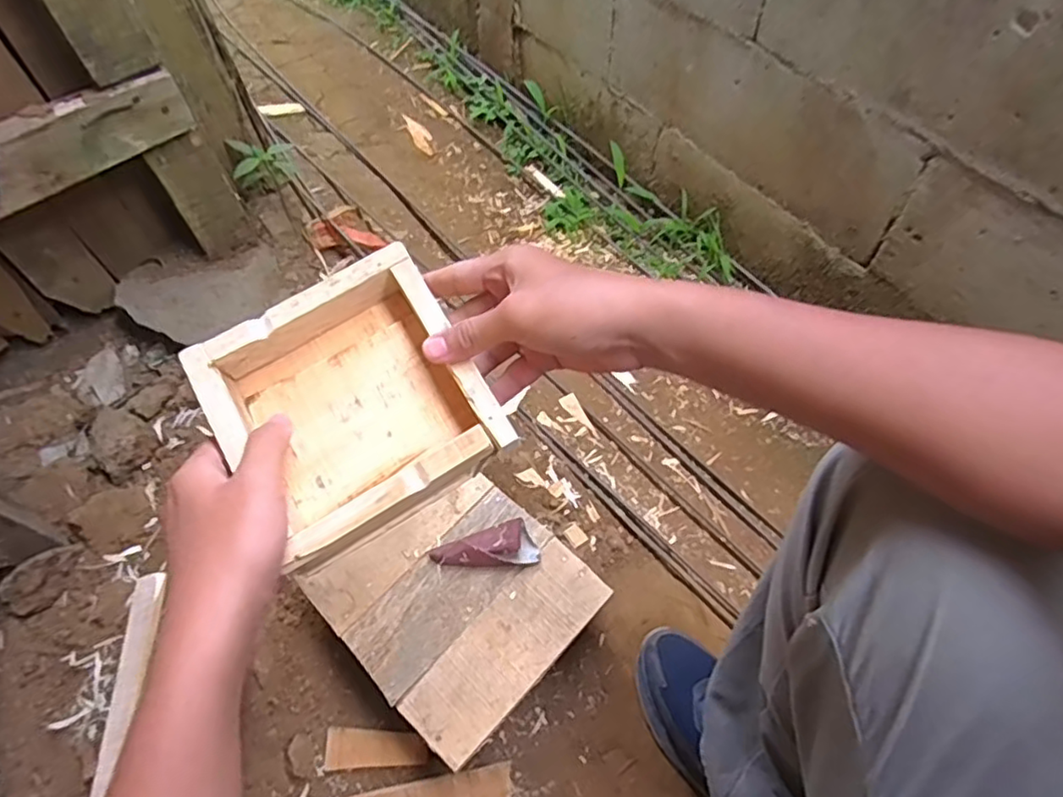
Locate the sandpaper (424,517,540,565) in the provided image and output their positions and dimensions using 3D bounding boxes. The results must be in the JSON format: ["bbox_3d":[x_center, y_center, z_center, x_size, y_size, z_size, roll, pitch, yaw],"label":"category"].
[{"bbox_3d":[-0.053,0.164,0.709,0.118,0.023,0.045,-7,60,-4],"label":"sandpaper"}]

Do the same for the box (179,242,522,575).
[{"bbox_3d":[-0.112,0.006,0.395,0.153,0.050,0.154,-29,74,-9],"label":"box"}]

